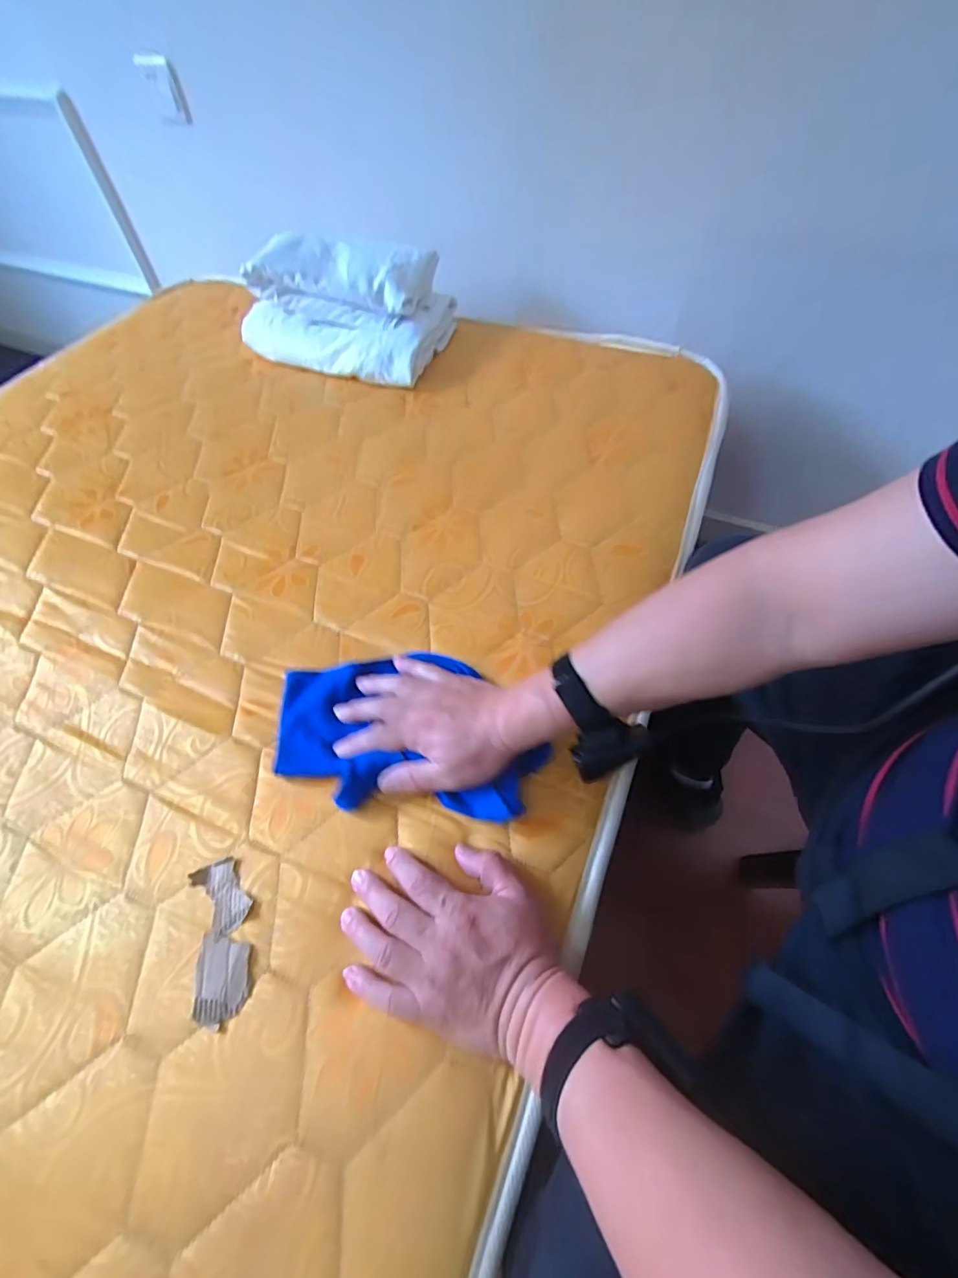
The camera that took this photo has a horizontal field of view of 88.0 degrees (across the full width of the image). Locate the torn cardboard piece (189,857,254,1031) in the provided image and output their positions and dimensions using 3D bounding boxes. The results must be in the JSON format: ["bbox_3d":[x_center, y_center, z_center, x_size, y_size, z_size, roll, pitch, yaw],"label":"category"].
[{"bbox_3d":[-0.208,0.240,0.401,0.043,0.005,0.113,-15,59,-9],"label":"torn cardboard piece"}]

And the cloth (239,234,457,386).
[{"bbox_3d":[-0.208,-0.587,0.851,0.298,0.130,0.283,16,59,11],"label":"cloth"}]

